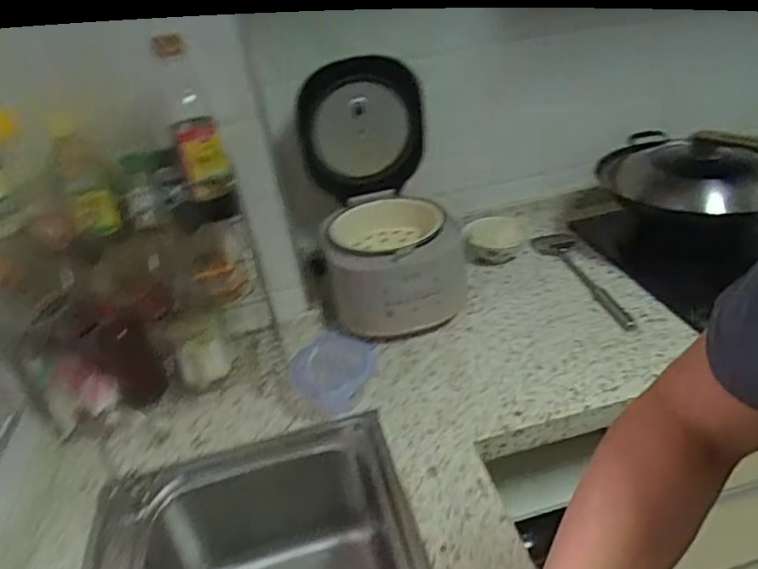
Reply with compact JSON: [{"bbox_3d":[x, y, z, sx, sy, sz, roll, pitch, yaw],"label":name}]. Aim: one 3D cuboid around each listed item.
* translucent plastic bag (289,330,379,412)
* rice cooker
[{"bbox_3d":[-0.063,0.130,0.866,0.124,0.053,0.144,21,42,37],"label":"translucent plastic bag"},{"bbox_3d":[0.017,-0.153,0.953,0.251,0.423,0.305,-14,33,-10],"label":"rice cooker"}]

